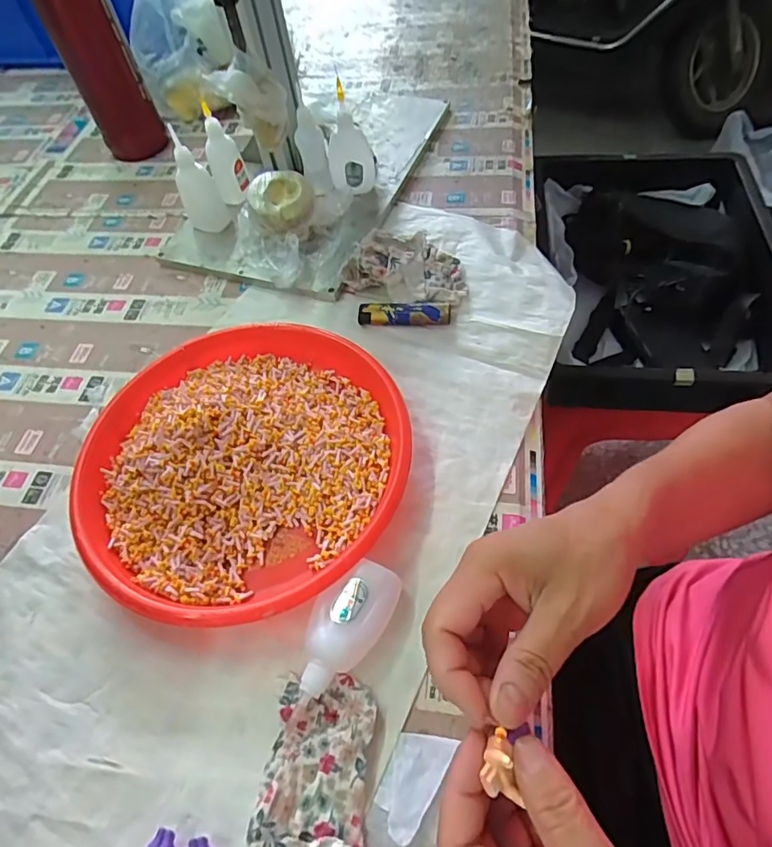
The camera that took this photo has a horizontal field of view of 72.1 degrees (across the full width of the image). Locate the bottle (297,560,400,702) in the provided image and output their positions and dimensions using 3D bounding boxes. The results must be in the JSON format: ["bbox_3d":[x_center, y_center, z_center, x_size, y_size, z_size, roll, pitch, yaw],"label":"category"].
[{"bbox_3d":[-0.024,0.121,0.318,0.038,0.024,0.079,26,62,21],"label":"bottle"}]

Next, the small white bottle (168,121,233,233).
[{"bbox_3d":[-0.185,-0.236,0.524,0.043,0.102,0.032,-20,56,-9],"label":"small white bottle"}]

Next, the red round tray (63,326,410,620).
[{"bbox_3d":[-0.101,0.023,0.383,0.226,0.039,0.226,-2,55,4],"label":"red round tray"}]

